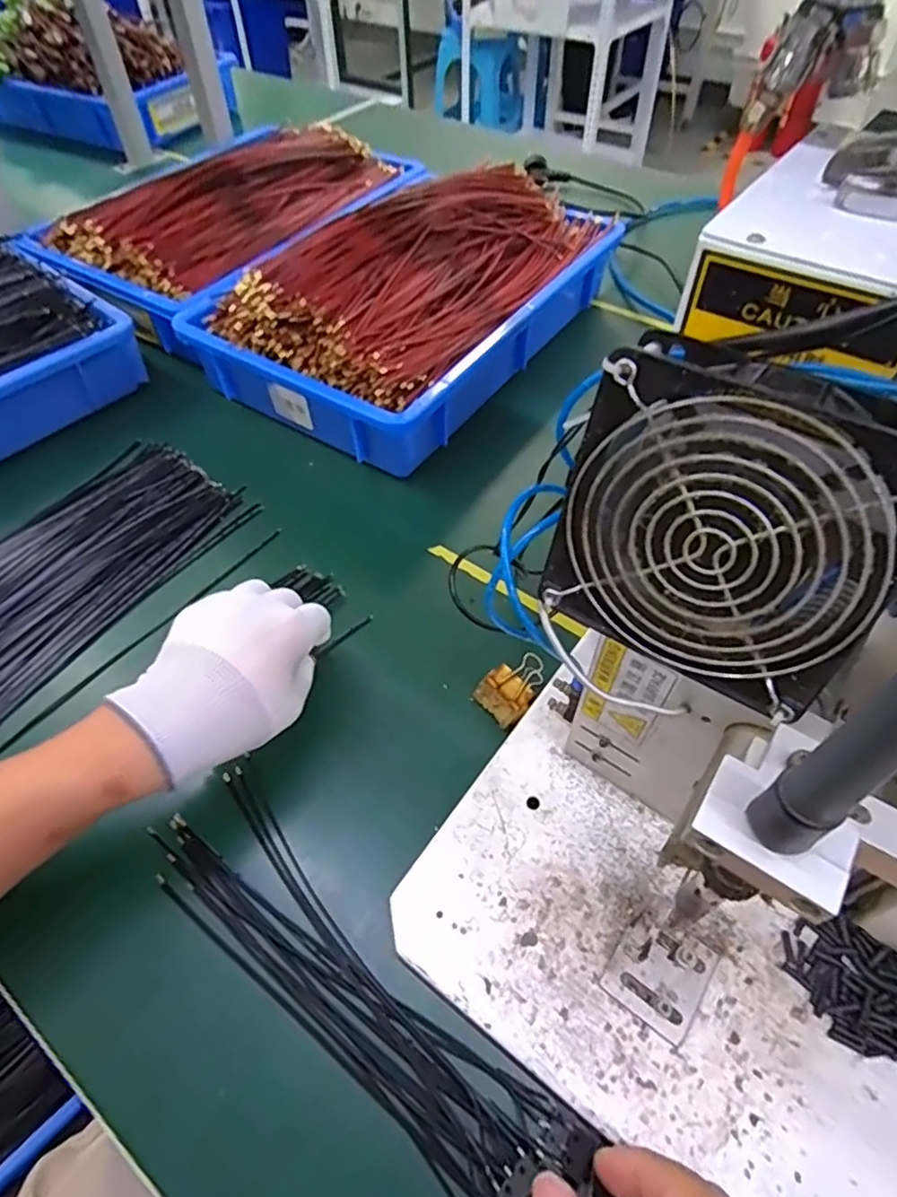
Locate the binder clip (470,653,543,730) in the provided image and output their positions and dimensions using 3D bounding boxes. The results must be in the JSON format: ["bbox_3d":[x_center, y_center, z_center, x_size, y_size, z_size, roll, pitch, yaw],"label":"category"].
[{"bbox_3d":[0.043,0.059,0.437,0.045,0.021,0.037,-38,61,-24],"label":"binder clip"}]

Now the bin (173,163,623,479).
[{"bbox_3d":[-0.032,-0.331,0.673,0.281,0.148,0.422,31,59,22],"label":"bin"}]

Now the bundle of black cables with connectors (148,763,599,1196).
[{"bbox_3d":[-0.057,0.206,0.335,0.288,0.032,0.075,30,58,28],"label":"bundle of black cables with connectors"}]

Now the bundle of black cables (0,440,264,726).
[{"bbox_3d":[-0.318,-0.031,0.517,0.153,0.027,0.278,25,57,19],"label":"bundle of black cables"}]

